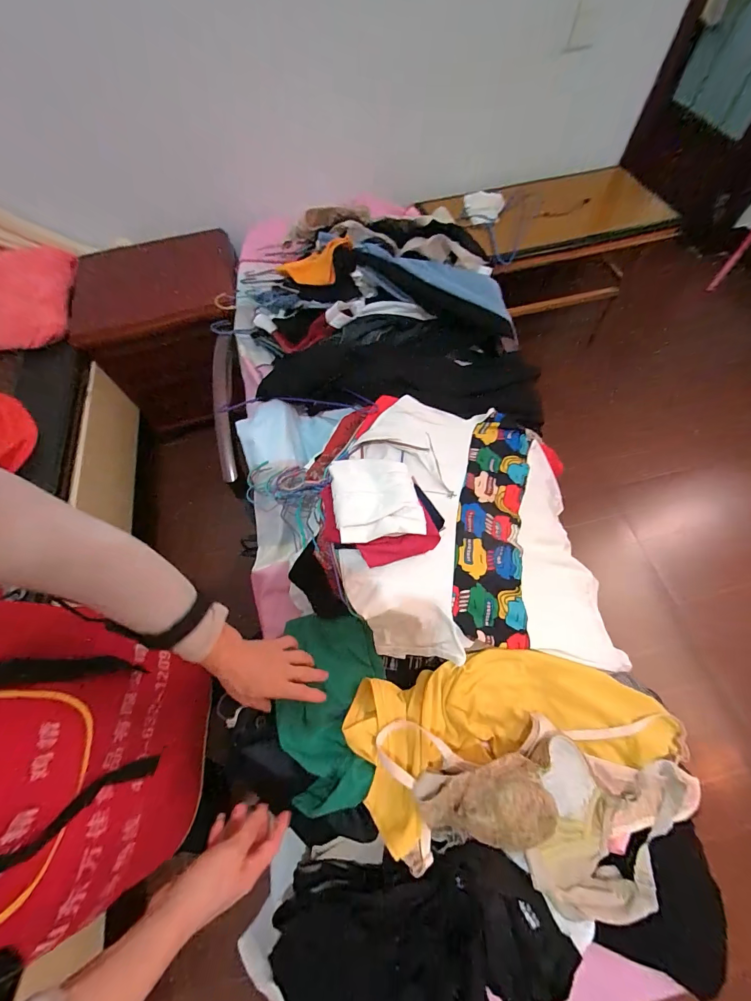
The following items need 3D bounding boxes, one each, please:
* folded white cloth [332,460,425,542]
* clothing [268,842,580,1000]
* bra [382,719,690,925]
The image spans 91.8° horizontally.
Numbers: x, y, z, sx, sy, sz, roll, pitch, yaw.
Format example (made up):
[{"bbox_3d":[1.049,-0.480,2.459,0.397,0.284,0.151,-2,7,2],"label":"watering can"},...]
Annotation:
[{"bbox_3d":[-0.001,-0.009,0.553,0.124,0.026,0.146,-9,65,-2],"label":"folded white cloth"},{"bbox_3d":[0.054,0.518,0.422,0.344,0.093,0.168,-9,65,-1],"label":"clothing"},{"bbox_3d":[0.210,0.378,0.451,0.414,0.090,0.209,17,65,-12],"label":"bra"}]

